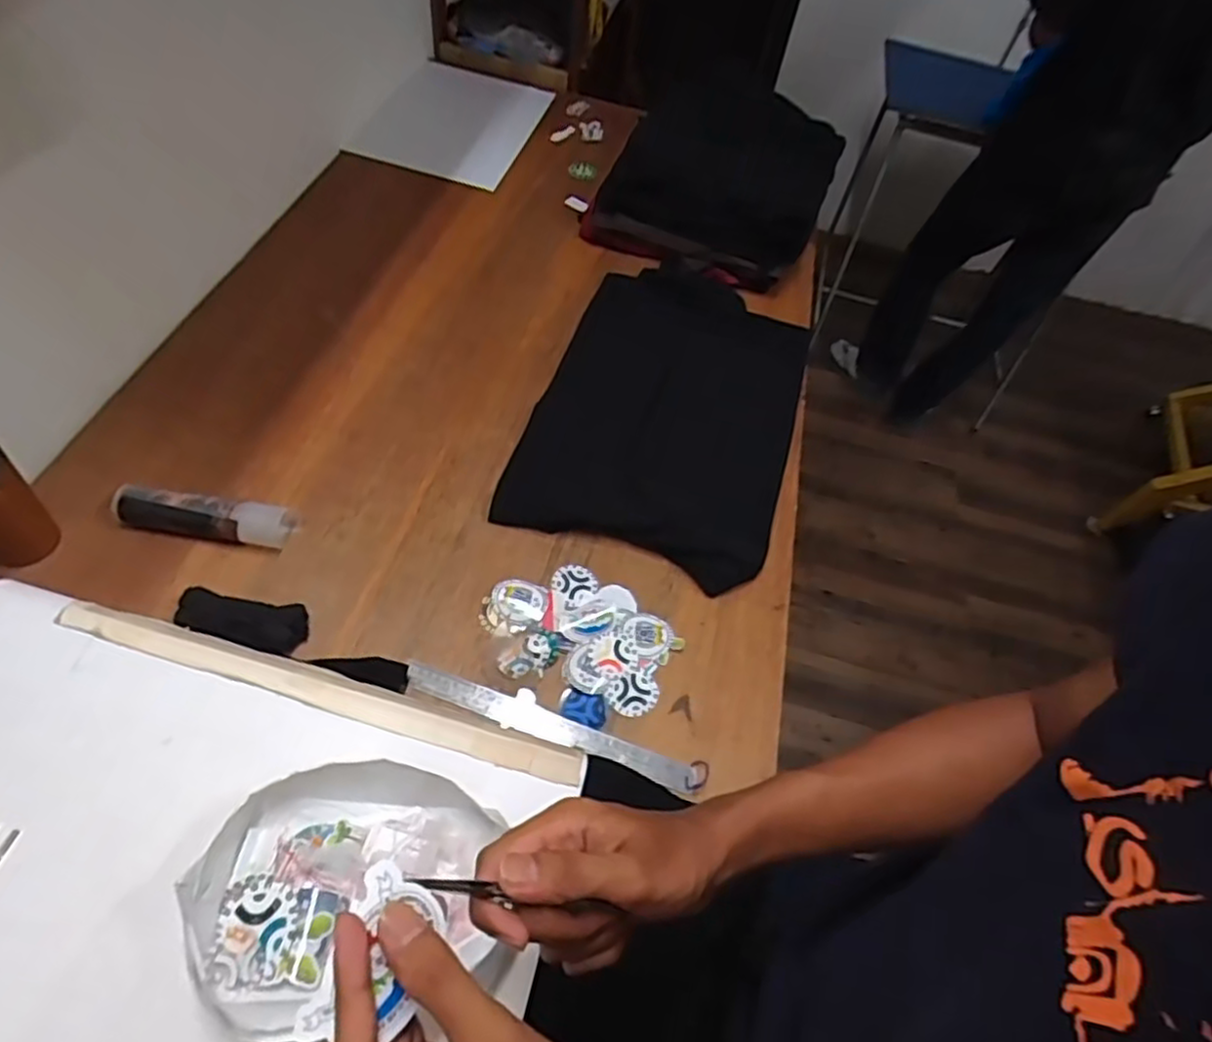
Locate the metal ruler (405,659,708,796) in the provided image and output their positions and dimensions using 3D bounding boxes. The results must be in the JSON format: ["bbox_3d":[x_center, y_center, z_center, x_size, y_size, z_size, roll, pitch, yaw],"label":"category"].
[{"bbox_3d":[-0.054,0.215,0.723,0.323,0.009,0.034,18,64,3],"label":"metal ruler"}]

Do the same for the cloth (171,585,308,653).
[{"bbox_3d":[-0.379,0.105,0.723,0.123,0.030,0.054,12,54,-1],"label":"cloth"}]

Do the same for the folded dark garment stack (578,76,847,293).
[{"bbox_3d":[0.221,-0.634,1.264,0.355,0.174,0.497,22,54,11],"label":"folded dark garment stack"}]

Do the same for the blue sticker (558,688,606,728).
[{"bbox_3d":[-0.025,0.198,0.739,0.050,0.004,0.036,19,54,4],"label":"blue sticker"}]

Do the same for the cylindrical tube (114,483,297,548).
[{"bbox_3d":[-0.455,-0.005,0.782,0.186,0.048,0.046,6,54,-5],"label":"cylindrical tube"}]

